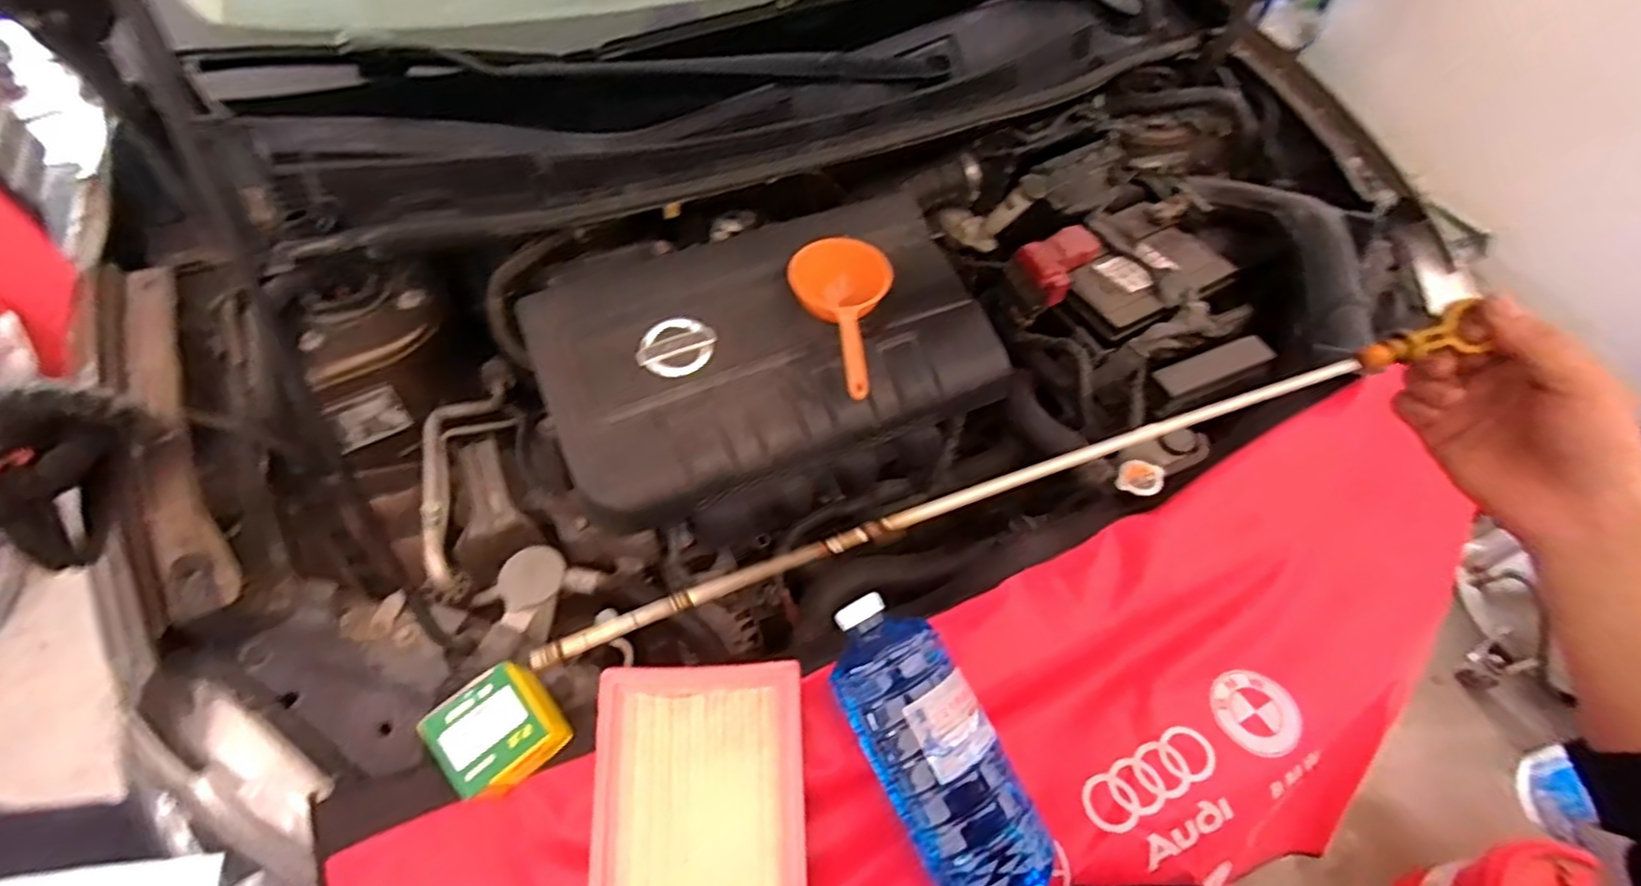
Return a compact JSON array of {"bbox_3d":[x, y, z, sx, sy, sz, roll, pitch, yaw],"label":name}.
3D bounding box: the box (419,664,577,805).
[{"bbox_3d":[-0.254,0.229,0.549,0.077,0.076,0.079,-36,72,-19],"label":"box"}]

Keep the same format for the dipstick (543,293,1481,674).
[{"bbox_3d":[0.099,0.018,0.337,0.470,0.035,0.012,-19,88,-5],"label":"dipstick"}]

